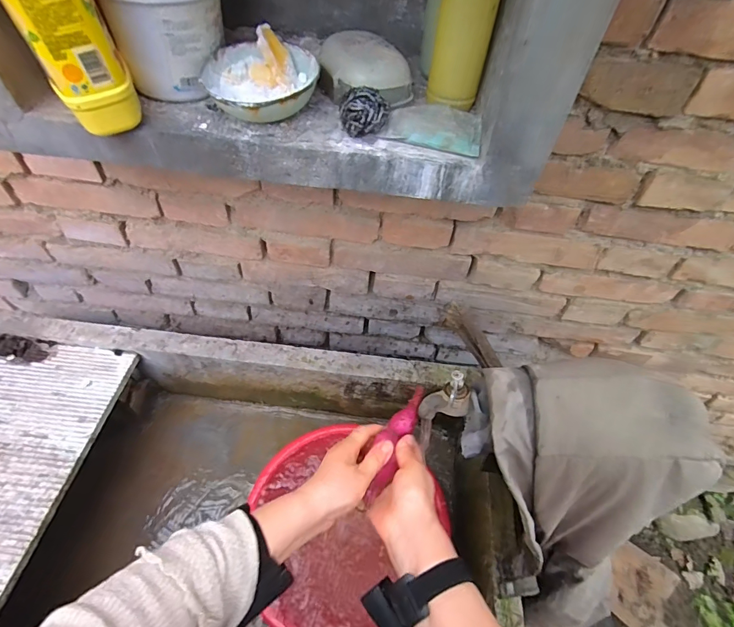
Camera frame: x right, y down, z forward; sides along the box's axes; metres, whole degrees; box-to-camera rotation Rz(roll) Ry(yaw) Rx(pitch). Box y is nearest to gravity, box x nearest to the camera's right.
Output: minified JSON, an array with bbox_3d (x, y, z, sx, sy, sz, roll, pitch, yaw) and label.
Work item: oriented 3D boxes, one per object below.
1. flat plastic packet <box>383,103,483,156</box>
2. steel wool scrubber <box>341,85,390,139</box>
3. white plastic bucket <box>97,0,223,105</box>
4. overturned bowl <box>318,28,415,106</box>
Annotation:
[{"bbox_3d":[0.074,-0.207,0.451,0.104,0.021,0.058,12,52,6],"label":"flat plastic packet"},{"bbox_3d":[-0.002,-0.216,0.437,0.051,0.034,0.043,2,52,-2],"label":"steel wool scrubber"},{"bbox_3d":[-0.215,-0.317,0.439,0.117,0.123,0.116,-18,56,-17],"label":"white plastic bucket"},{"bbox_3d":[-0.001,-0.289,0.481,0.108,0.050,0.091,-1,52,-5],"label":"overturned bowl"}]

